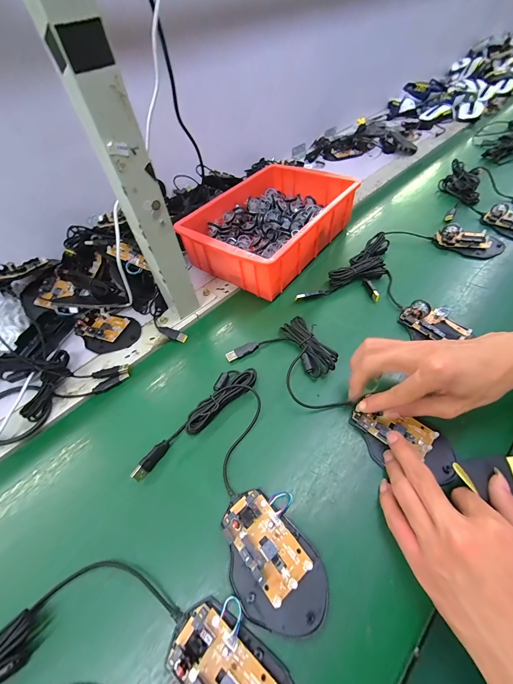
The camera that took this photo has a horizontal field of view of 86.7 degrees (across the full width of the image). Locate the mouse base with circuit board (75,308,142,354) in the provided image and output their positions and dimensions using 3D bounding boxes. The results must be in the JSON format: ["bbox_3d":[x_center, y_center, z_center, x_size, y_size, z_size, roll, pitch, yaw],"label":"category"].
[{"bbox_3d":[-0.233,-0.017,0.422,0.093,0.022,0.069,10,54,9],"label":"mouse base with circuit board"}]

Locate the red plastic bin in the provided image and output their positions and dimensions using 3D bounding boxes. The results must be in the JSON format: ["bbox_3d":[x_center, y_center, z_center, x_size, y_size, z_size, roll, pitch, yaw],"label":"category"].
[{"bbox_3d":[0.021,-0.216,0.499,0.201,0.082,0.283,31,60,23],"label":"red plastic bin"}]

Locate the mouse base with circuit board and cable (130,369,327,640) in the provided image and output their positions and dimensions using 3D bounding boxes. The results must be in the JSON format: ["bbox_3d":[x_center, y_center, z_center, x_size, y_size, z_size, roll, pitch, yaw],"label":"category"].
[{"bbox_3d":[-0.041,0.145,0.275,0.145,0.017,0.239,-15,54,-7],"label":"mouse base with circuit board and cable"}]

